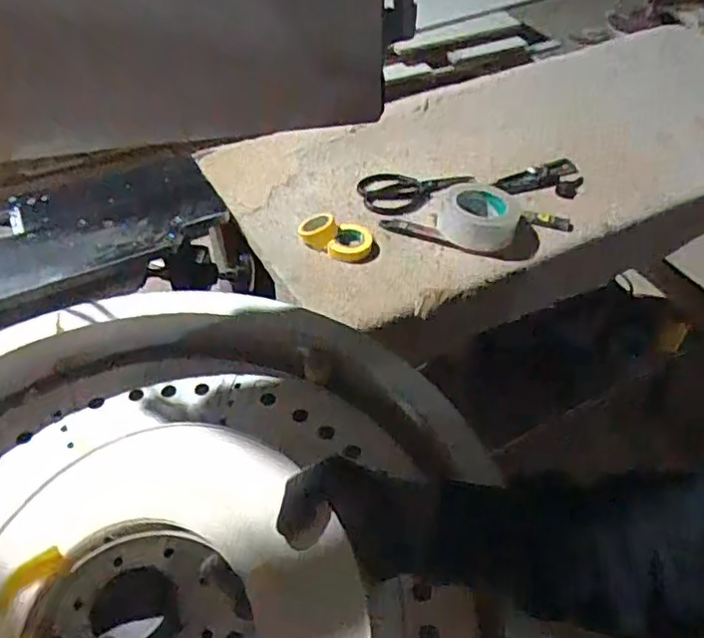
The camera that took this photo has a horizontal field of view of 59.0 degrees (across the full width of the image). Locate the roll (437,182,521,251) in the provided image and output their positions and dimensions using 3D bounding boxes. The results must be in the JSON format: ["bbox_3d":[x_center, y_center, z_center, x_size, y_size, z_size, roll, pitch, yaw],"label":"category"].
[{"bbox_3d":[0.196,-0.164,0.950,0.117,0.048,0.131,11,47,12],"label":"roll"}]

